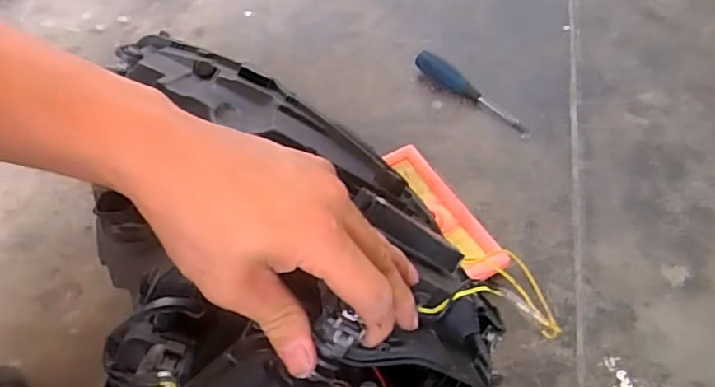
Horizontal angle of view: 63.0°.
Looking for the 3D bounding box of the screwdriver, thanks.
[{"bbox_3d":[0.148,-0.134,0.751,0.175,0.025,0.024,37,63,26],"label":"screwdriver"}]

